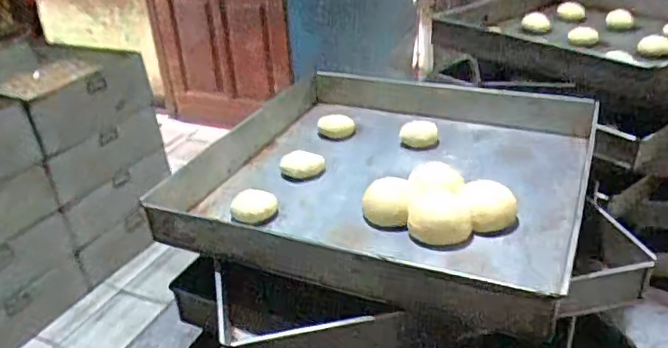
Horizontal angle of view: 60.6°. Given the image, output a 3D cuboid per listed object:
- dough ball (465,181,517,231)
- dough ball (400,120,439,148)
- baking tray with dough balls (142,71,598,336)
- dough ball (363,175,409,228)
[{"bbox_3d":[0.190,0.037,0.682,0.066,0.032,0.067,0,29,6],"label":"dough ball"},{"bbox_3d":[0.129,-0.063,0.866,0.056,0.031,0.045,2,30,11],"label":"dough ball"},{"bbox_3d":[0.077,-0.004,0.780,0.482,0.066,0.478,8,31,21],"label":"baking tray with dough balls"},{"bbox_3d":[0.065,0.034,0.690,0.061,0.032,0.068,0,29,6],"label":"dough ball"}]

